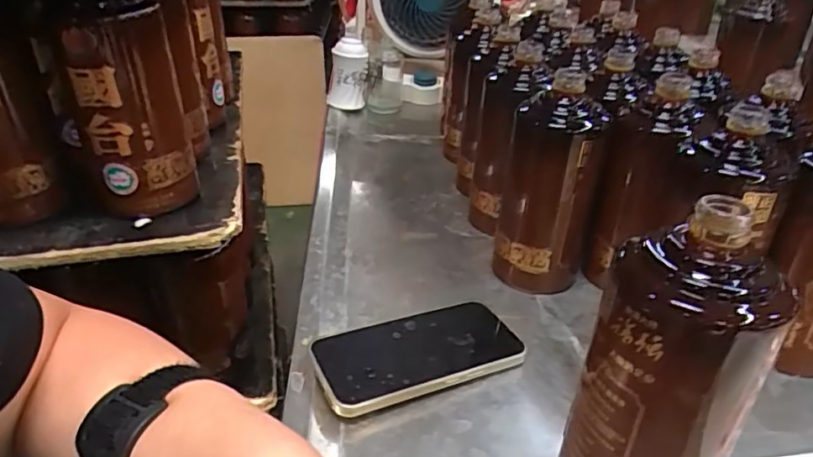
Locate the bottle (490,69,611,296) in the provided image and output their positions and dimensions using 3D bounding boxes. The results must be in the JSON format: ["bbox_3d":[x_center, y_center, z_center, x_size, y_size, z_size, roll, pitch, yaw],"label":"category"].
[{"bbox_3d":[0.127,-0.040,0.520,0.083,0.189,0.081,11,29,14],"label":"bottle"}]

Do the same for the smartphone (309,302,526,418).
[{"bbox_3d":[0.009,0.095,0.436,0.156,0.016,0.076,-11,33,-25],"label":"smartphone"}]

